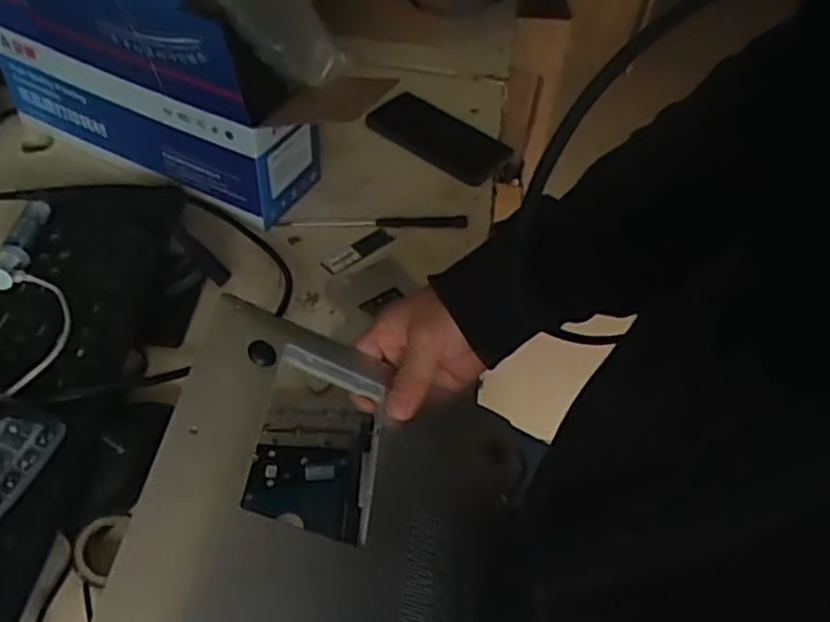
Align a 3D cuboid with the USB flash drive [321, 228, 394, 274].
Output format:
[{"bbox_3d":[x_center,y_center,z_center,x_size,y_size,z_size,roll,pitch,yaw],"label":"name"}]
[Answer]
[{"bbox_3d":[-0.055,-0.057,0.647,0.075,0.007,0.022,-30,58,-29],"label":"USB flash drive"}]

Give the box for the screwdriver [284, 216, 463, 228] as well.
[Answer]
[{"bbox_3d":[-0.038,-0.087,0.687,0.184,0.010,0.014,-5,49,-11],"label":"screwdriver"}]

